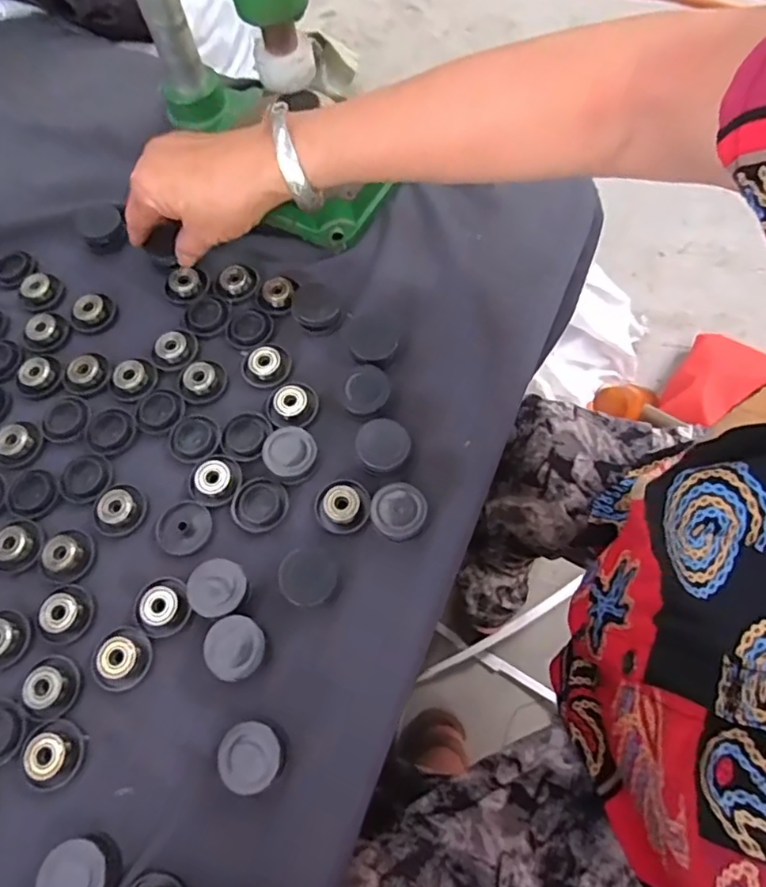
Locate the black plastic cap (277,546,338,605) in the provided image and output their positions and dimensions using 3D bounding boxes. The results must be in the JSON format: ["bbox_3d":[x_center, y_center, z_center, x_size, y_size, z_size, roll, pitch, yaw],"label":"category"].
[{"bbox_3d":[-0.042,0.077,0.342,0.032,0.017,0.030,-1,64,2],"label":"black plastic cap"}]

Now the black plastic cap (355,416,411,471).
[{"bbox_3d":[0.000,0.003,0.371,0.032,0.019,0.034,-1,64,2],"label":"black plastic cap"}]

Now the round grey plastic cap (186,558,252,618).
[{"bbox_3d":[-0.094,0.083,0.342,0.034,0.015,0.031,-1,64,2],"label":"round grey plastic cap"}]

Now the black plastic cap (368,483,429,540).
[{"bbox_3d":[0.010,0.043,0.355,0.032,0.022,0.032,-1,64,2],"label":"black plastic cap"}]

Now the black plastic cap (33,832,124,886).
[{"bbox_3d":[-0.149,0.210,0.289,0.033,0.016,0.033,-1,64,2],"label":"black plastic cap"}]

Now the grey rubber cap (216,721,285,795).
[{"bbox_3d":[-0.068,0.162,0.310,0.033,0.014,0.031,-1,64,2],"label":"grey rubber cap"}]

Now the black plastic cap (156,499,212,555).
[{"bbox_3d":[-0.123,0.051,0.366,0.034,0.004,0.033,-1,64,2],"label":"black plastic cap"}]

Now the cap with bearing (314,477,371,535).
[{"bbox_3d":[-0.026,0.036,0.364,0.033,0.013,0.034,-1,64,2],"label":"cap with bearing"}]

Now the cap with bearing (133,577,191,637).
[{"bbox_3d":[-0.129,0.095,0.346,0.031,0.011,0.031,-1,64,2],"label":"cap with bearing"}]

